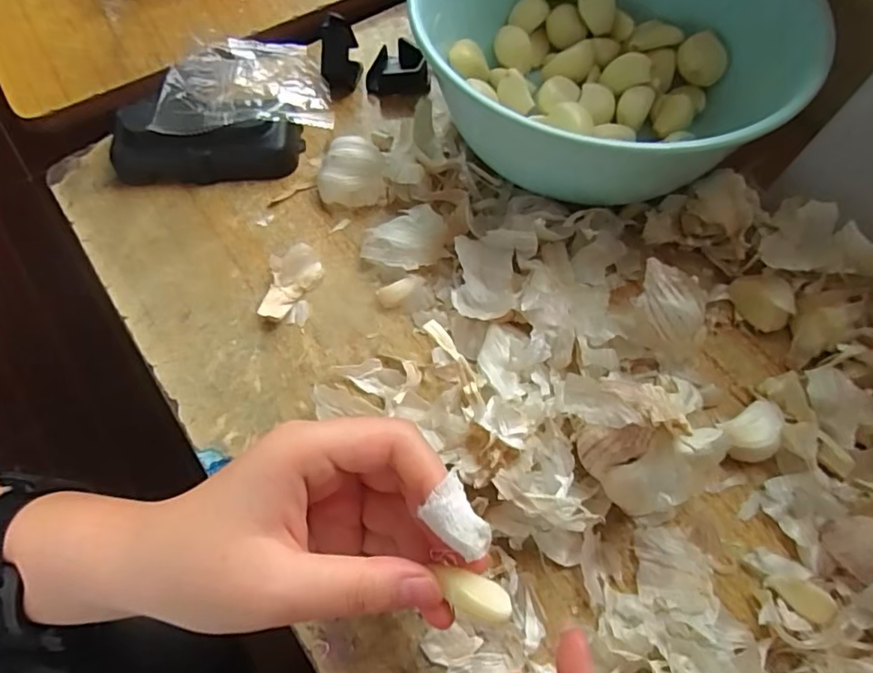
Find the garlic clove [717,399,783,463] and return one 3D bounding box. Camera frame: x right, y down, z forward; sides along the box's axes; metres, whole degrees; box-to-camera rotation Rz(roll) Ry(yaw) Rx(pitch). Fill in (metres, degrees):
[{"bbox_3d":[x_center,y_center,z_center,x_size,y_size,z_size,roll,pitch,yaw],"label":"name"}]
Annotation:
[{"bbox_3d":[0.139,0.042,0.242,0.028,0.015,0.021,-25,67,-12],"label":"garlic clove"}]

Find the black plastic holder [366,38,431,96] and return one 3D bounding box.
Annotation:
[{"bbox_3d":[-0.020,-0.160,0.331,0.037,0.020,0.029,12,65,5],"label":"black plastic holder"}]

